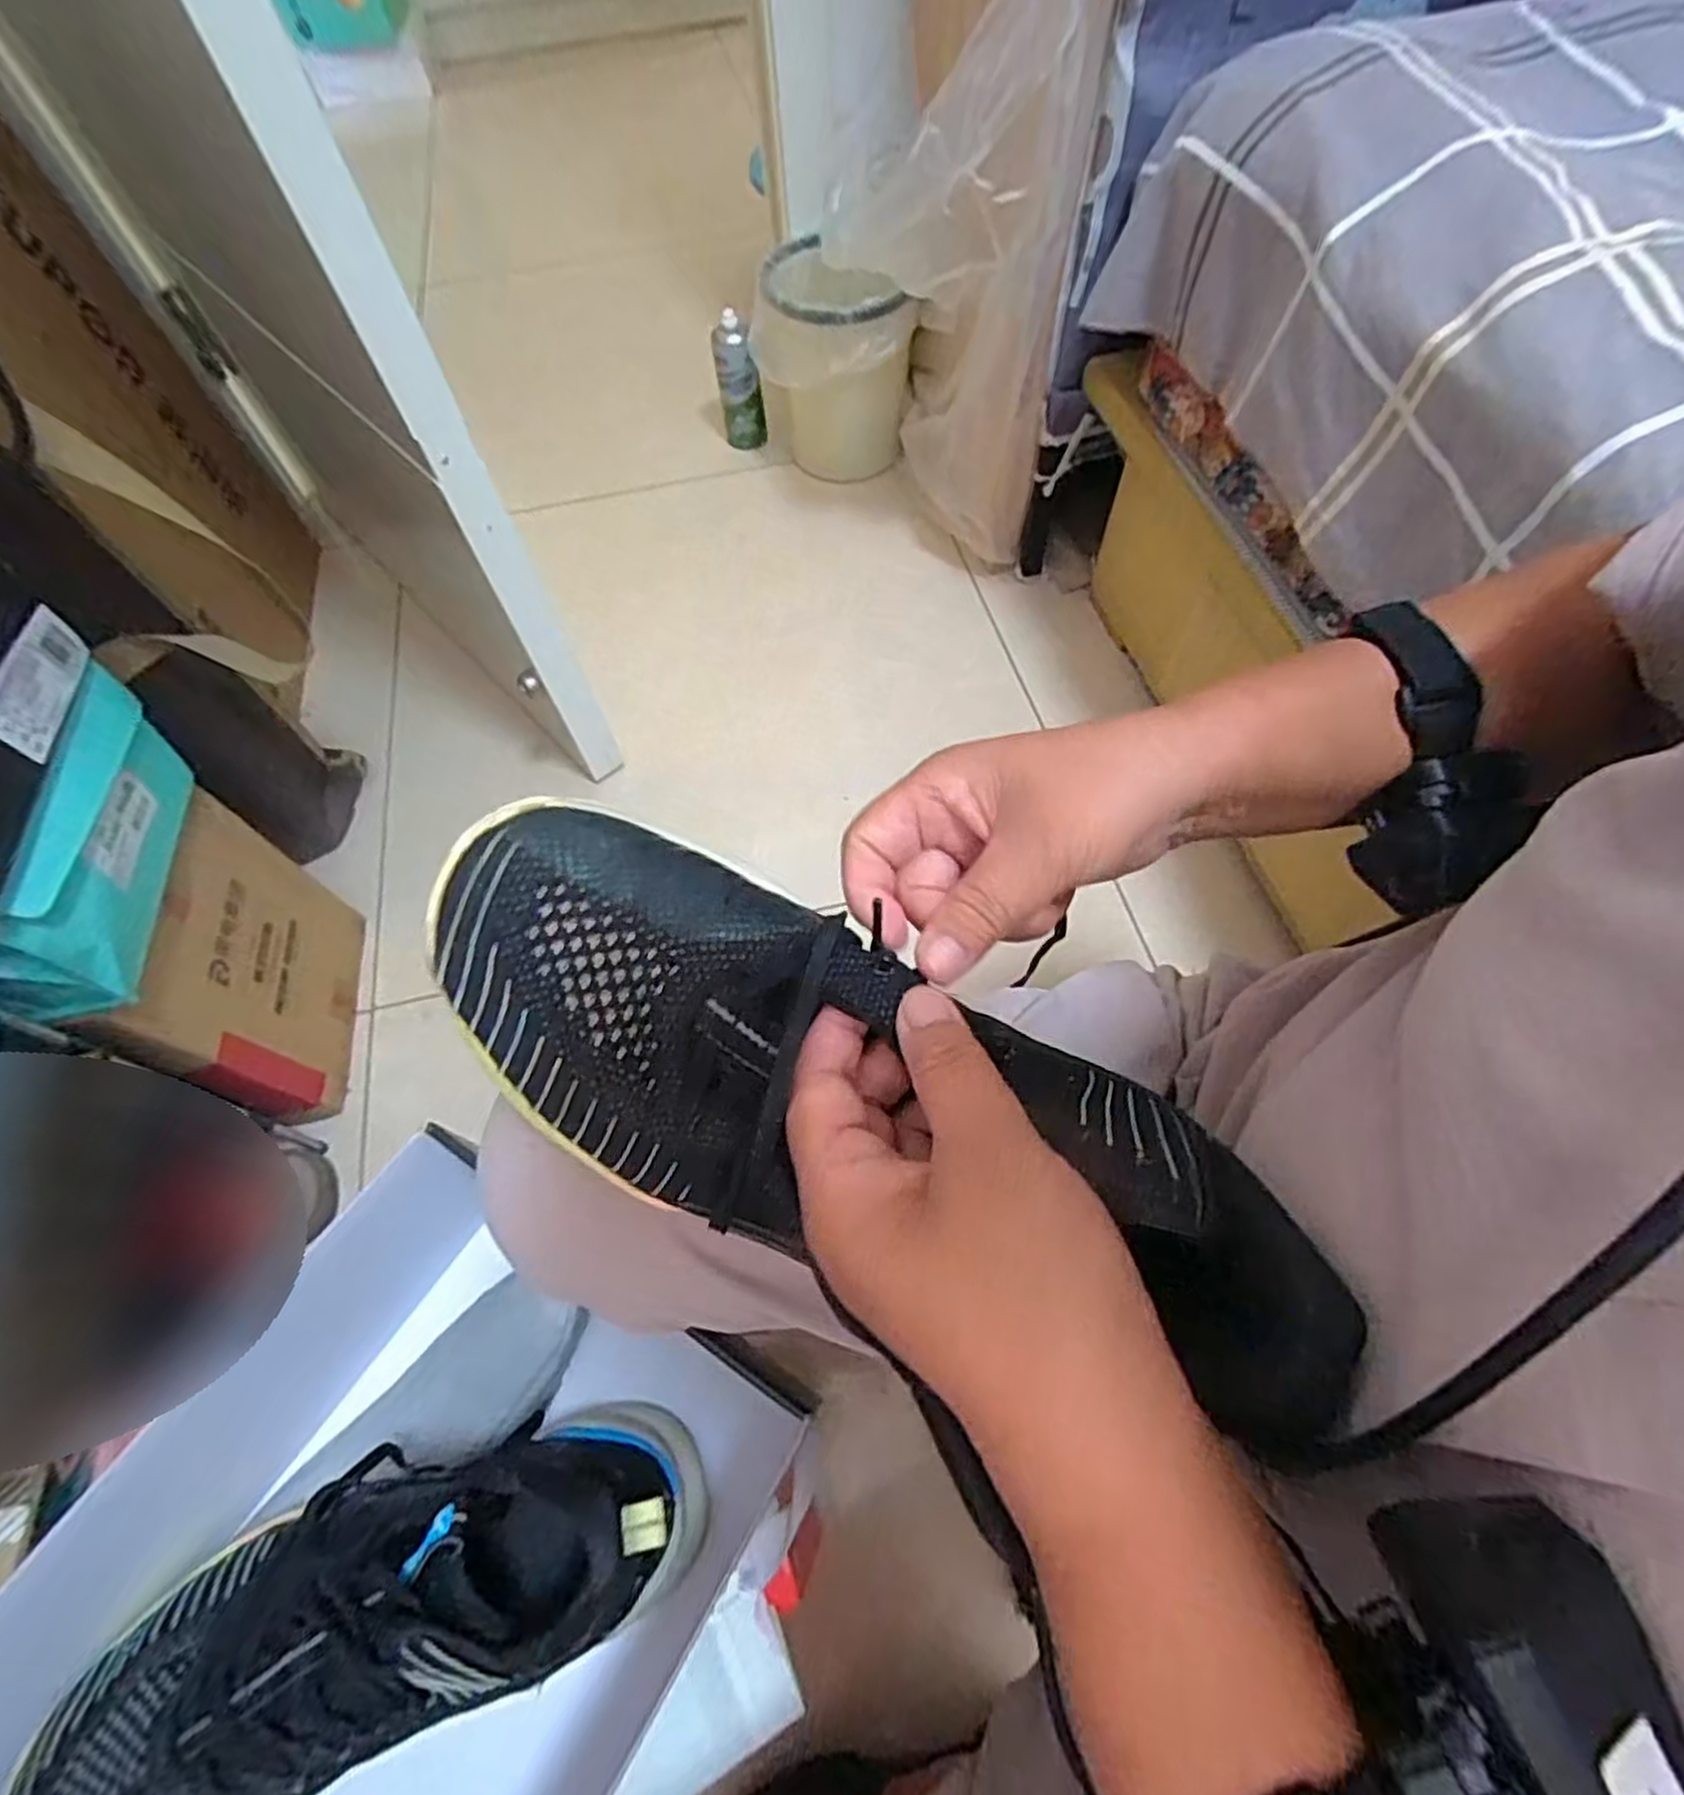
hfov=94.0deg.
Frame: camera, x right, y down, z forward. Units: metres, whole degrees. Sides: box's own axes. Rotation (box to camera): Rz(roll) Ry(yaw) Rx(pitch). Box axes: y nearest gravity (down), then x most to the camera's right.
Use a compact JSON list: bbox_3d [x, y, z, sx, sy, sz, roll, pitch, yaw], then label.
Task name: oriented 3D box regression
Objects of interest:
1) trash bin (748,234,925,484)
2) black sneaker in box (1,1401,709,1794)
[{"bbox_3d":[-0.023,-0.749,1.127,0.186,0.250,0.204,-23,62,-9],"label":"trash bin"},{"bbox_3d":[-0.206,0.314,0.343,0.288,0.115,0.107,-23,62,-9],"label":"black sneaker in box"}]

